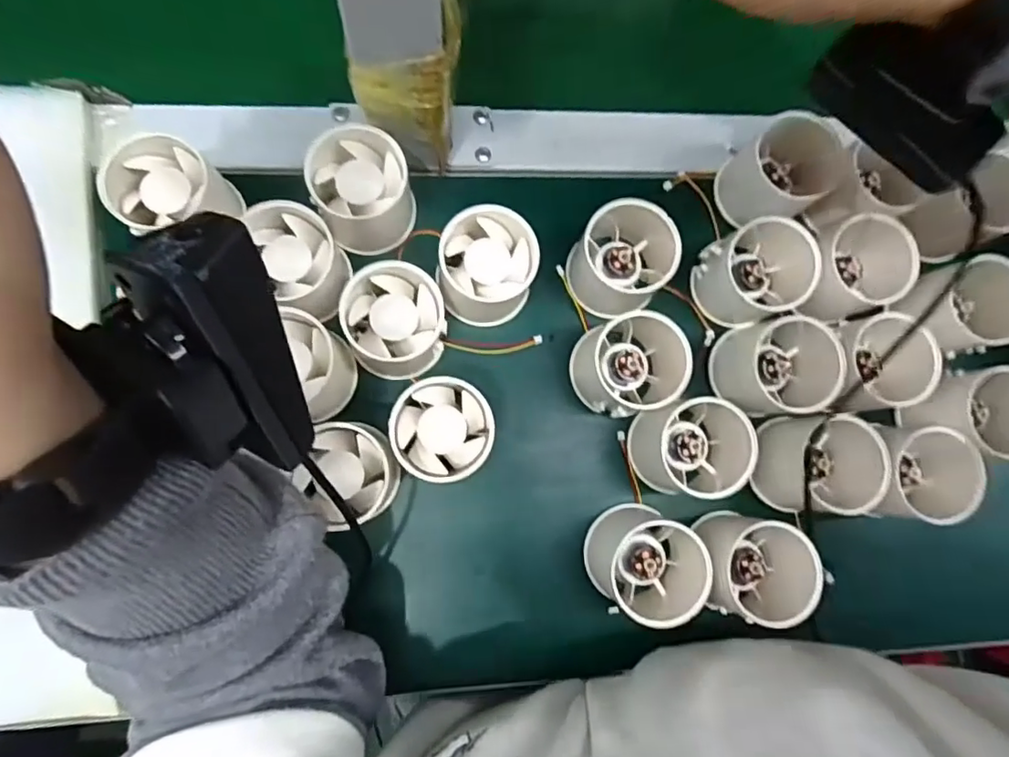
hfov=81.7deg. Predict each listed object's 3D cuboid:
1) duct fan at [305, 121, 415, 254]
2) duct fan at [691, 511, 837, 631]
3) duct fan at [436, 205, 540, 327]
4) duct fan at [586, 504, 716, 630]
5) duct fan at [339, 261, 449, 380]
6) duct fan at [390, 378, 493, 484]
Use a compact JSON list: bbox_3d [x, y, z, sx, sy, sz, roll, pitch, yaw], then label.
[{"bbox_3d":[-0.077,-0.101,0.321,0.051,0.050,0.053,1,82,-6],"label":"duct fan"},{"bbox_3d":[0.139,0.104,0.316,0.053,0.046,0.052,1,82,-6],"label":"duct fan"},{"bbox_3d":[-0.010,-0.060,0.325,0.052,0.052,0.053,1,82,-6],"label":"duct fan"},{"bbox_3d":[0.078,0.101,0.316,0.062,0.045,0.057,37,80,0],"label":"duct fan"},{"bbox_3d":[-0.058,-0.030,0.317,0.051,0.048,0.053,-2,82,-6],"label":"duct fan"},{"bbox_3d":[-0.032,0.028,0.314,0.052,0.050,0.052,-2,82,-6],"label":"duct fan"}]

